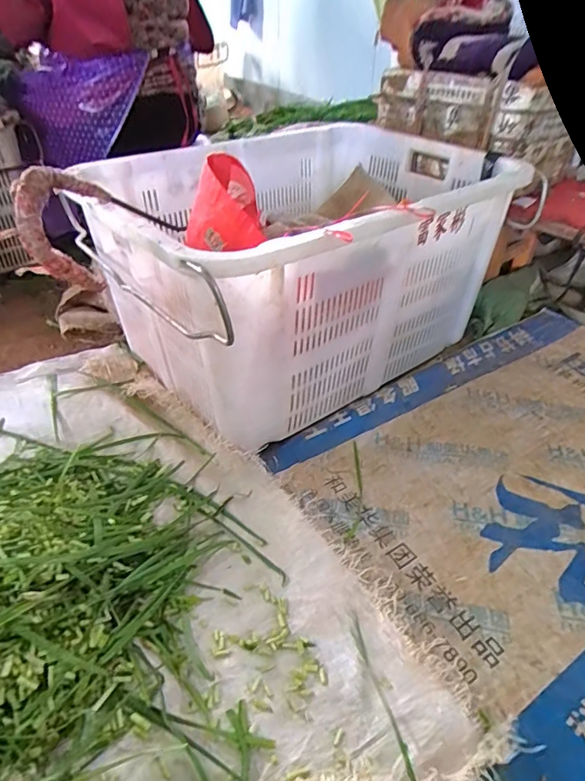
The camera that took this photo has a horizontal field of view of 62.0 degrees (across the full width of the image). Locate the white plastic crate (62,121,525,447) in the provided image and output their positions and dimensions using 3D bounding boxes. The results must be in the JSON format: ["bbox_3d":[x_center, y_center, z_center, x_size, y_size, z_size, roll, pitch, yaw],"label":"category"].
[{"bbox_3d":[0.027,-0.217,0.890,0.648,0.391,0.463,-23,46,-26],"label":"white plastic crate"}]

